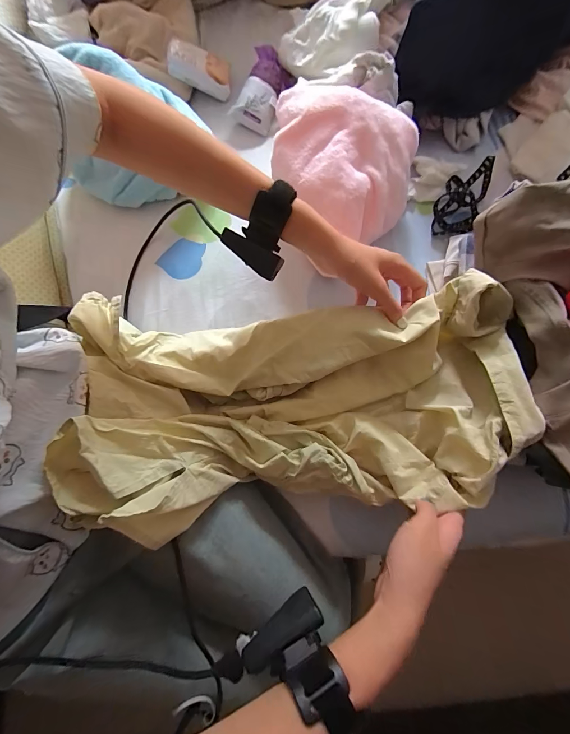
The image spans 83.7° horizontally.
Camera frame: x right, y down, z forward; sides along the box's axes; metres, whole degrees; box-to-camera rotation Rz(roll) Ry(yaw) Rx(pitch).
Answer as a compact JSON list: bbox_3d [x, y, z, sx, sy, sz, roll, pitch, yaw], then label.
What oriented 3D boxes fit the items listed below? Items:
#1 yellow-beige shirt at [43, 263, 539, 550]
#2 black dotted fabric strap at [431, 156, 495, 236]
[{"bbox_3d":[0.012,0.041,0.362,0.451,0.118,0.229,-5,80,0],"label":"yellow-beige shirt"},{"bbox_3d":[0.260,-0.247,0.463,0.060,0.039,0.116,26,81,5],"label":"black dotted fabric strap"}]

